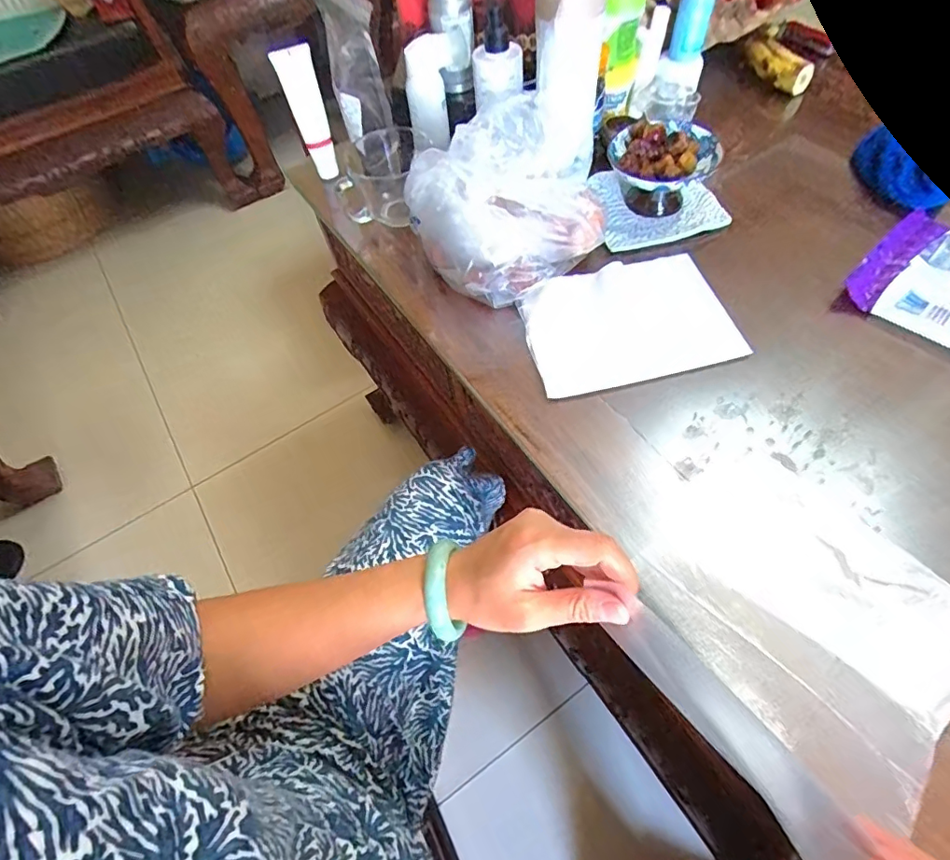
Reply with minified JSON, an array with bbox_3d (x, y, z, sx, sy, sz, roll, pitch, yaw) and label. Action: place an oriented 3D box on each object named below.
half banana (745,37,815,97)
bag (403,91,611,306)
[{"bbox_3d":[0.413,-0.496,0.712,0.099,0.037,0.031,43,71,9],"label":"half banana"},{"bbox_3d":[0.031,-0.227,0.528,0.152,0.131,0.144,-39,64,-17],"label":"bag"}]

